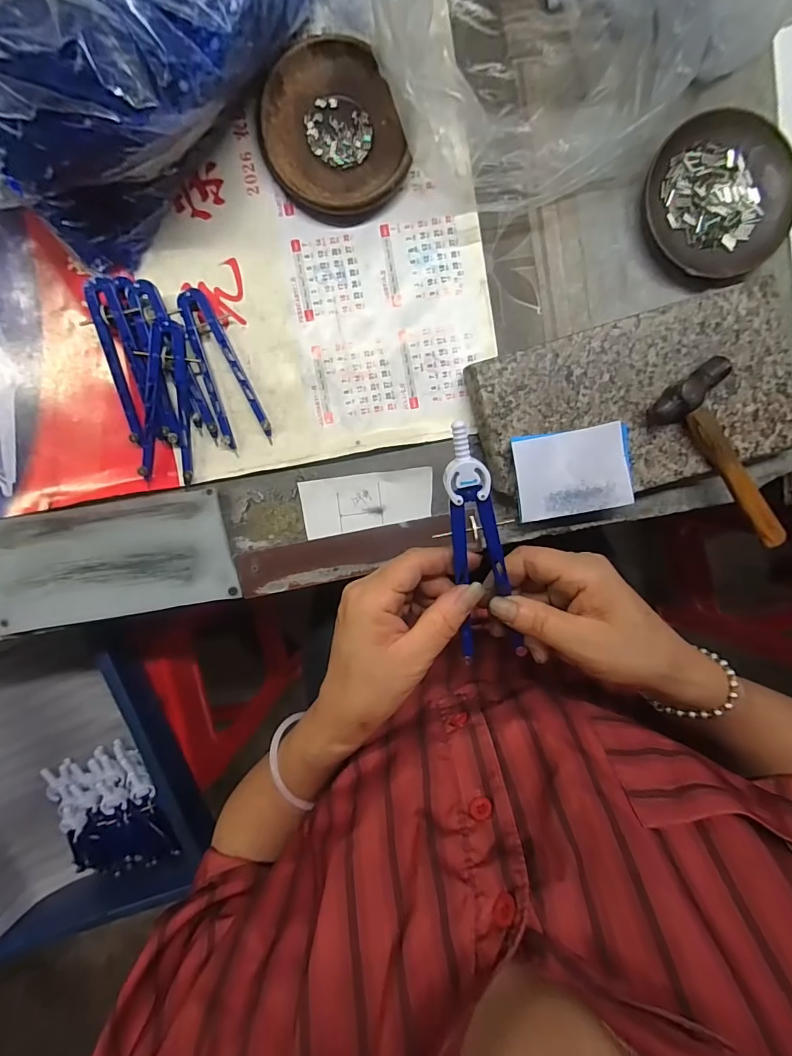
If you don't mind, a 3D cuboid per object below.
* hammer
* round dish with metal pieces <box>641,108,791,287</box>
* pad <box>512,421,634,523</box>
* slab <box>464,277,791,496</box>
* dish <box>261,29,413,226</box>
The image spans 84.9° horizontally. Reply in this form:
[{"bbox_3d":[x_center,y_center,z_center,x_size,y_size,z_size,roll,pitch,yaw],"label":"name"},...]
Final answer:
[{"bbox_3d":[0.257,-0.049,0.334,0.062,0.022,0.151,-33,97,3],"label":"hammer"},{"bbox_3d":[0.250,-0.255,0.337,0.111,0.015,0.118,0,97,-2],"label":"round dish with metal pieces"},{"bbox_3d":[0.138,-0.043,0.336,0.095,0.016,0.065,-9,97,-1],"label":"pad"},{"bbox_3d":[0.189,-0.098,0.347,0.247,0.030,0.130,-16,97,0],"label":"slab"},{"bbox_3d":[-0.048,-0.295,0.325,0.100,0.016,0.113,-16,97,0],"label":"dish"}]

